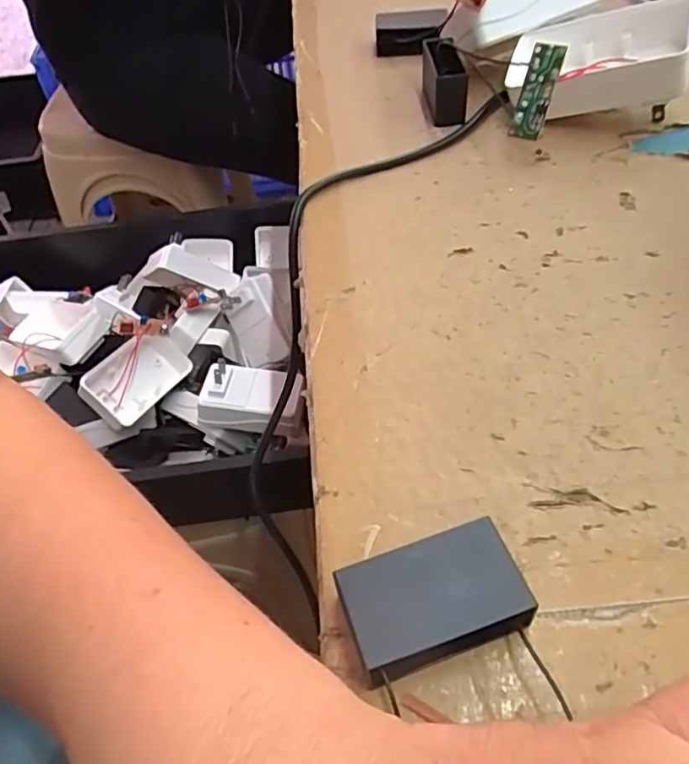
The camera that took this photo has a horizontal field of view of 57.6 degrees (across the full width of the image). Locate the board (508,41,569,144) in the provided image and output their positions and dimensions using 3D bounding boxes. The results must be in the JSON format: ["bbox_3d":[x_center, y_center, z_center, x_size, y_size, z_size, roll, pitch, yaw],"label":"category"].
[{"bbox_3d":[0.095,-0.143,0.311,0.016,0.043,0.009,25,23,24],"label":"board"}]

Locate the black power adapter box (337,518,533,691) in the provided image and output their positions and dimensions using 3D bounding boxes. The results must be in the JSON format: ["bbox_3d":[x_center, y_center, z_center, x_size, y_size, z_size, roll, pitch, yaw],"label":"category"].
[{"bbox_3d":[0.025,0.063,0.175,0.047,0.018,0.031,-18,51,-8],"label":"black power adapter box"}]

